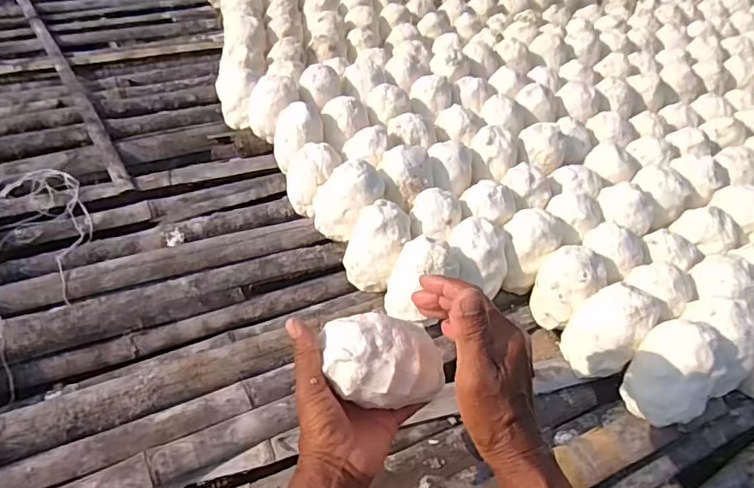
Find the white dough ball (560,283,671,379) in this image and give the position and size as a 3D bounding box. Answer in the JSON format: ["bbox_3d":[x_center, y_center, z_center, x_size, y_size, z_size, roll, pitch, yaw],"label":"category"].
[{"bbox_3d":[0.271,0.096,0.626,0.095,0.082,0.078,-33,61,-29],"label":"white dough ball"}]

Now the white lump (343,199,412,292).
[{"bbox_3d":[0.000,0.002,0.708,0.077,0.093,0.086,10,48,2],"label":"white lump"}]

